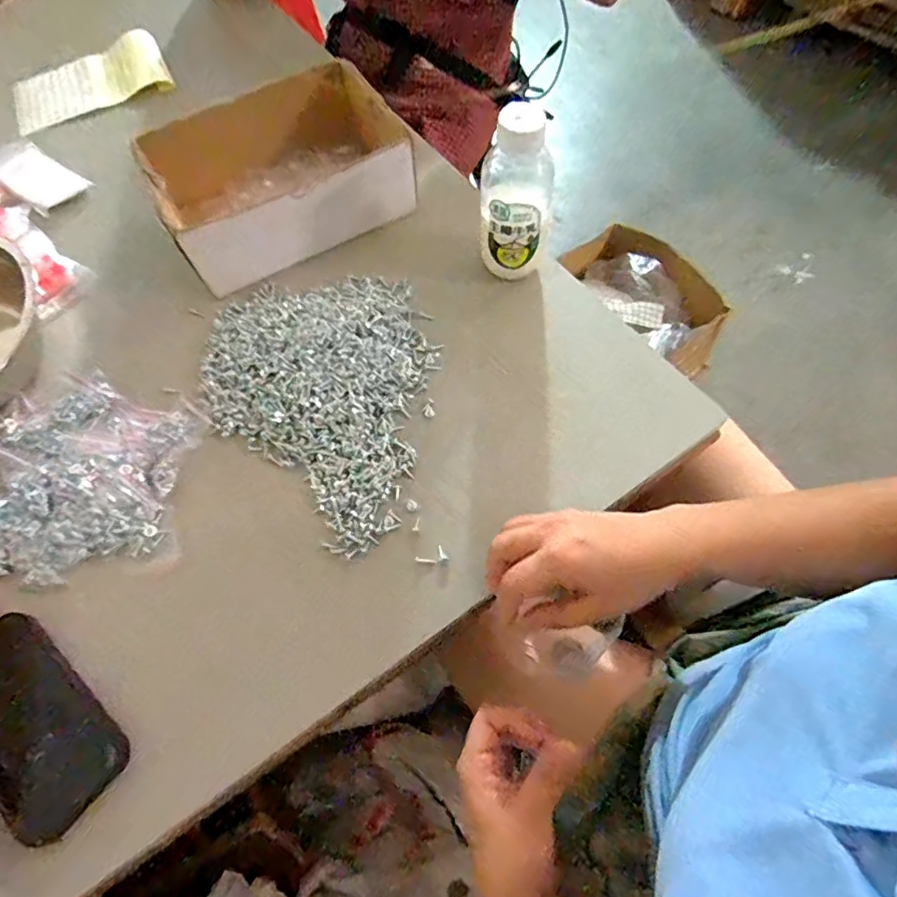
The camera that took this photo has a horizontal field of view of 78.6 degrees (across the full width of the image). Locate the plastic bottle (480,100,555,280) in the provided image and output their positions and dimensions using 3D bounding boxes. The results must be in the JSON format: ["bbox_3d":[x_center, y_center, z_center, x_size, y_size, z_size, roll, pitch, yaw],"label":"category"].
[{"bbox_3d":[0.062,-0.219,0.496,0.064,0.160,0.050,5,65,6],"label":"plastic bottle"}]

